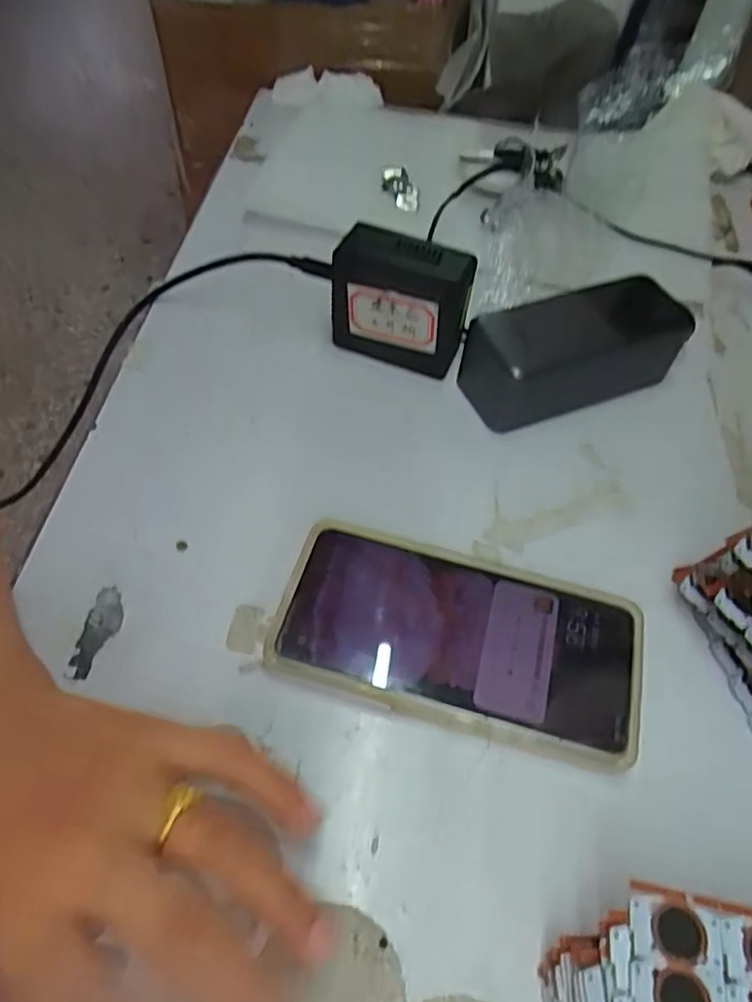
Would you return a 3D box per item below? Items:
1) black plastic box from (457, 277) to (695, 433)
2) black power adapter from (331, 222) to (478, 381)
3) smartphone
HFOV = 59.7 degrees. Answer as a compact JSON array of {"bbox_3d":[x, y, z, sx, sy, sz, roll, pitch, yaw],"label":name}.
[{"bbox_3d":[0.122,-0.091,0.393,0.137,0.058,0.053,-18,58,-16],"label":"black plastic box"},{"bbox_3d":[0.015,-0.120,0.395,0.080,0.071,0.032,22,56,11],"label":"black power adapter"},{"bbox_3d":[0.038,0.064,0.307,0.167,0.015,0.082,13,55,5],"label":"smartphone"}]

